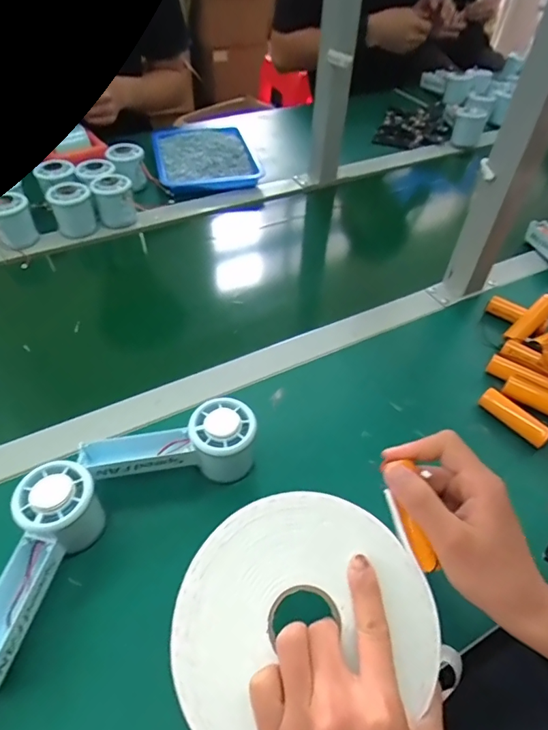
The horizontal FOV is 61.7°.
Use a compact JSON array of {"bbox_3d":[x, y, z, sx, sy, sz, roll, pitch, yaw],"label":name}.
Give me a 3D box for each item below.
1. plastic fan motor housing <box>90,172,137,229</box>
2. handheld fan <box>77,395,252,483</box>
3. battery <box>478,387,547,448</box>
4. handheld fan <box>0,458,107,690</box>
[{"bbox_3d":[-0.238,-0.246,0.690,0.057,0.061,0.052,-9,50,-10],"label":"plastic fan motor housing"},{"bbox_3d":[-0.093,0.072,0.411,0.146,0.061,0.055,0,49,-3],"label":"handheld fan"},{"bbox_3d":[0.242,0.053,0.464,0.019,0.019,0.072,-30,56,-26],"label":"battery"},{"bbox_3d":[-0.181,0.153,0.343,0.053,0.067,0.150,12,49,8],"label":"handheld fan"}]

